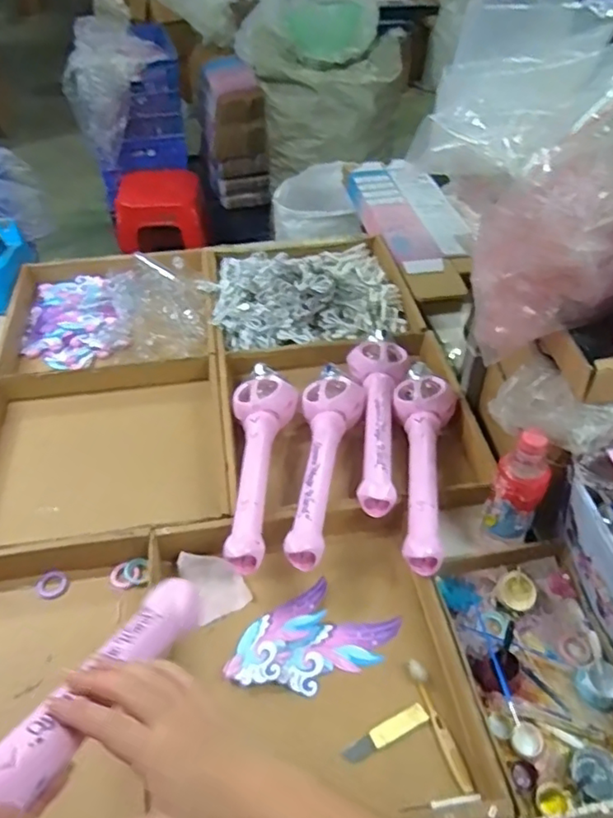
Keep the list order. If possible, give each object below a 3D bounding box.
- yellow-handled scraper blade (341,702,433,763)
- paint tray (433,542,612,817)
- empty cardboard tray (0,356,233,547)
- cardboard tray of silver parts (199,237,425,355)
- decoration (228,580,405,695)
[{"bbox_3d":[0.086,0.356,0.655,0.102,0.007,0.022,-20,49,-18],"label":"yellow-handled scraper blade"},{"bbox_3d":[0.275,0.297,0.689,0.187,0.050,0.294,-7,46,-6],"label":"paint tray"},{"bbox_3d":[-0.319,0.076,0.944,0.384,0.083,0.338,-7,46,-7],"label":"empty cardboard tray"},{"bbox_3d":[0.000,-0.264,1.174,0.375,0.104,0.404,-8,46,-7],"label":"cardboard tray of silver parts"},{"bbox_3d":[0.005,0.283,0.724,0.199,0.012,0.123,-27,51,-23],"label":"decoration"}]

